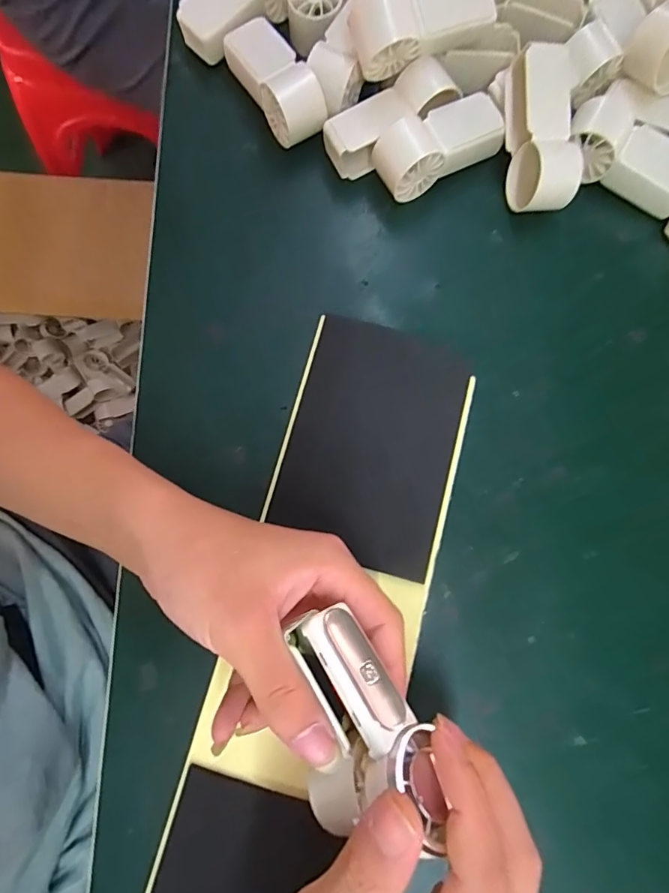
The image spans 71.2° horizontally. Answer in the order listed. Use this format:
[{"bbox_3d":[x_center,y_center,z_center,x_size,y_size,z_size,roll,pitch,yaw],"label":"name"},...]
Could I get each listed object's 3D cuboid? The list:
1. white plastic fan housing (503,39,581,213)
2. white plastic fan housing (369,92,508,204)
[{"bbox_3d":[0.138,-0.210,0.313,0.048,0.041,0.097,-13,106,-3],"label":"white plastic fan housing"},{"bbox_3d":[0.072,-0.206,0.322,0.094,0.038,0.033,-29,80,-7],"label":"white plastic fan housing"}]

